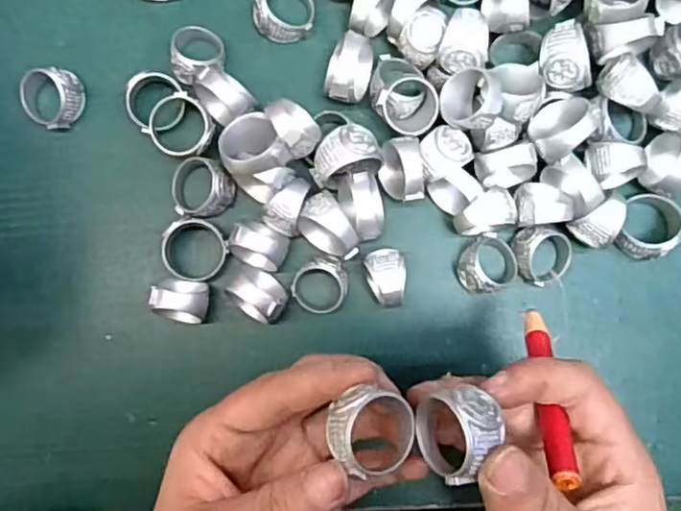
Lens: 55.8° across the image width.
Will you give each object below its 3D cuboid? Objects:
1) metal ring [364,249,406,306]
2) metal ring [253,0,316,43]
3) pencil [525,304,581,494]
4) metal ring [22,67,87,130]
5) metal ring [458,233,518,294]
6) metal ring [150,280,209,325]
[{"bbox_3d":[0.019,0.010,0.273,0.016,0.025,0.024,-5,88,-1],"label":"metal ring"},{"bbox_3d":[-0.025,-0.107,0.282,0.028,0.008,0.028,-4,99,-28],"label":"metal ring"},{"bbox_3d":[0.070,0.045,0.218,0.009,0.072,0.006,9,127,-1],"label":"pencil"},{"bbox_3d":[-0.127,-0.070,0.281,0.024,0.018,0.025,0,88,-1],"label":"metal ring"},{"bbox_3d":[0.064,0.003,0.276,0.026,0.016,0.023,-18,88,-1],"label":"metal ring"},{"bbox_3d":[-0.067,0.020,0.273,0.022,0.021,0.018,8,88,-1],"label":"metal ring"}]

